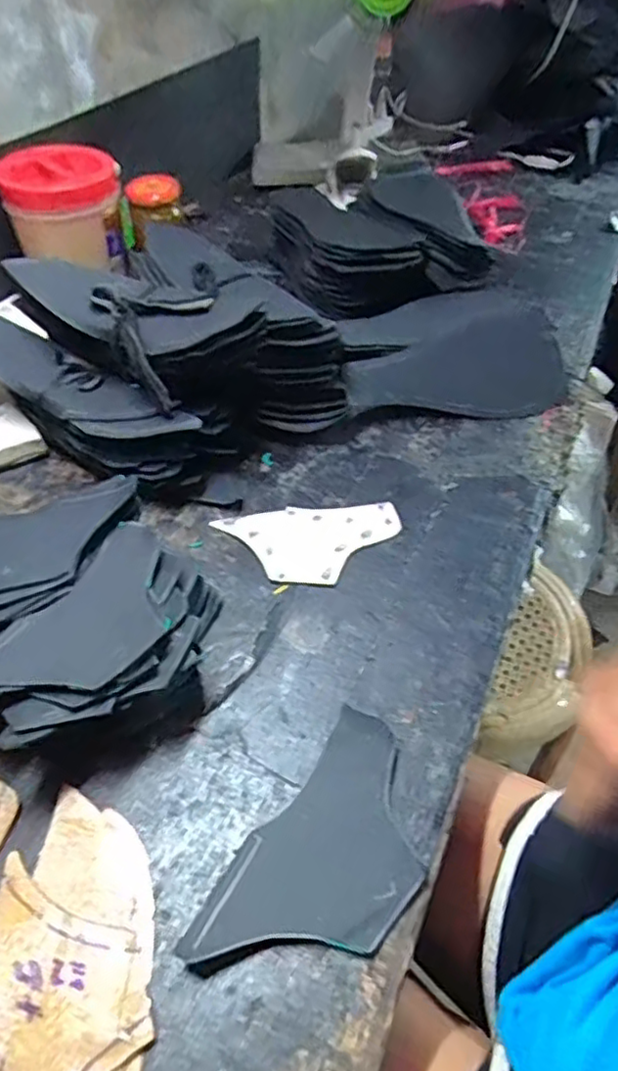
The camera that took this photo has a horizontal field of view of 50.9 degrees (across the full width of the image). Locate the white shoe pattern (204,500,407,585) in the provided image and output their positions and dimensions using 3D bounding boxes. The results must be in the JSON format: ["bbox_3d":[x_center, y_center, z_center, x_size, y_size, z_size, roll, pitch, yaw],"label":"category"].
[{"bbox_3d":[0.002,0.006,0.499,0.137,0.007,0.076,-4,46,-2],"label":"white shoe pattern"}]

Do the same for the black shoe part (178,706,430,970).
[{"bbox_3d":[0.012,0.168,0.336,0.081,0.015,0.149,30,53,26],"label":"black shoe part"}]

